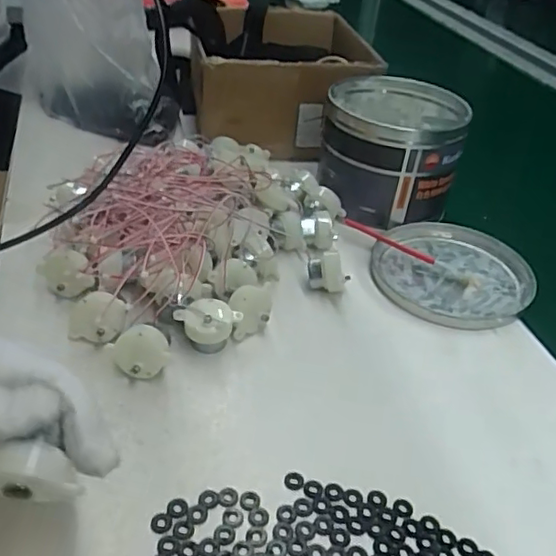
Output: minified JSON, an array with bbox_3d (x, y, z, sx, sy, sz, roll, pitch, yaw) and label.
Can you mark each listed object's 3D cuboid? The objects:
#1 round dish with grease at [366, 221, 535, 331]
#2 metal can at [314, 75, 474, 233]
[{"bbox_3d":[0.144,-0.004,0.495,0.128,0.017,0.131,4,37,-3],"label":"round dish with grease"},{"bbox_3d":[0.106,-0.119,0.563,0.119,0.103,0.131,14,37,10],"label":"metal can"}]

